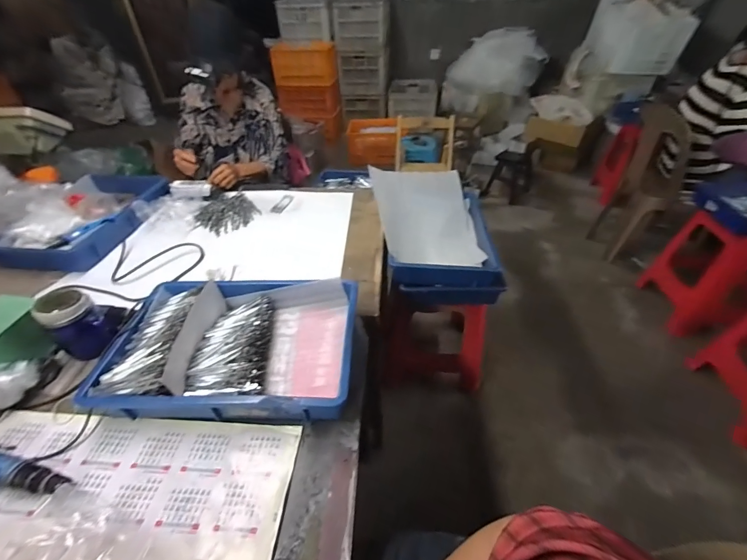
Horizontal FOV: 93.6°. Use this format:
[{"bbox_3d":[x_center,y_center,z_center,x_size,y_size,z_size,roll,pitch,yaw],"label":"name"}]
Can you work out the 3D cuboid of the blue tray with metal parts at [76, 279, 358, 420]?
[{"bbox_3d":[-0.253,0.111,0.664,0.428,0.092,0.287,1,40,3],"label":"blue tray with metal parts"}]

